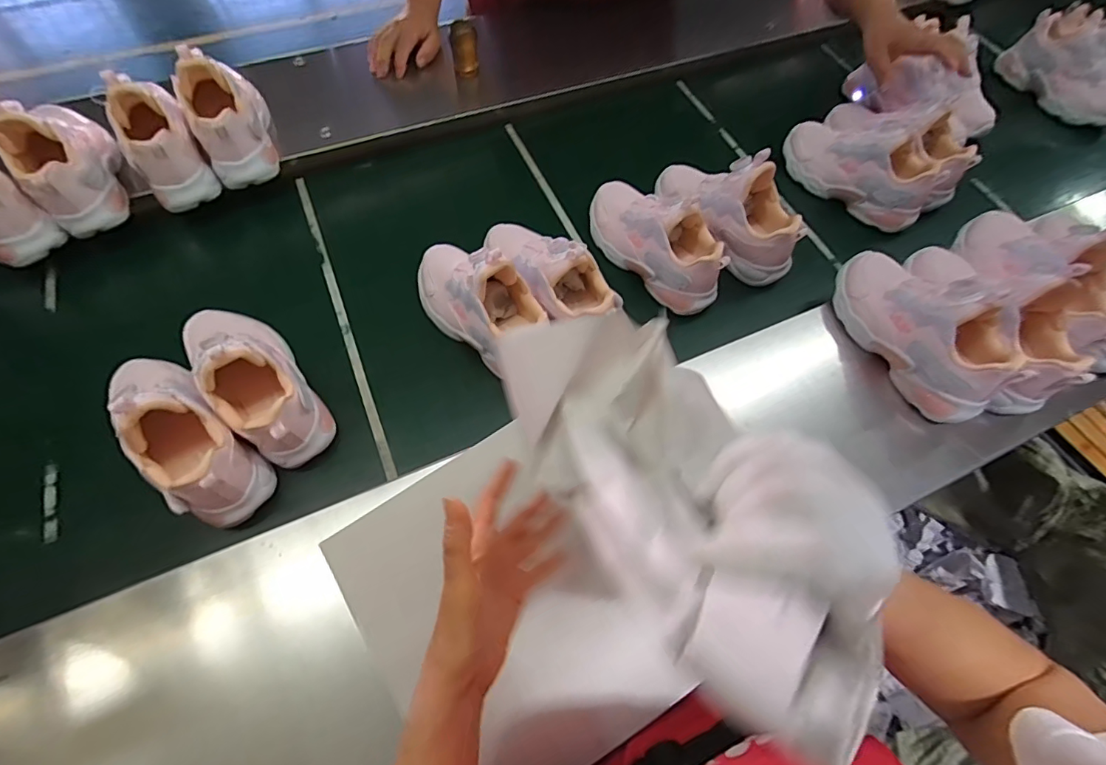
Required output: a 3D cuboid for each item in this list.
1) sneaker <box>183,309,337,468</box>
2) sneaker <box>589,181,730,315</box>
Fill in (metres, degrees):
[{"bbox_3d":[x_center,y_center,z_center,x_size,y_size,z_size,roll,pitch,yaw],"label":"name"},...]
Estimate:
[{"bbox_3d":[-0.314,-0.013,0.502,0.076,0.128,0.201,-36,70,-18],"label":"sneaker"},{"bbox_3d":[0.126,-0.189,0.625,0.075,0.103,0.216,-38,71,-19],"label":"sneaker"}]

